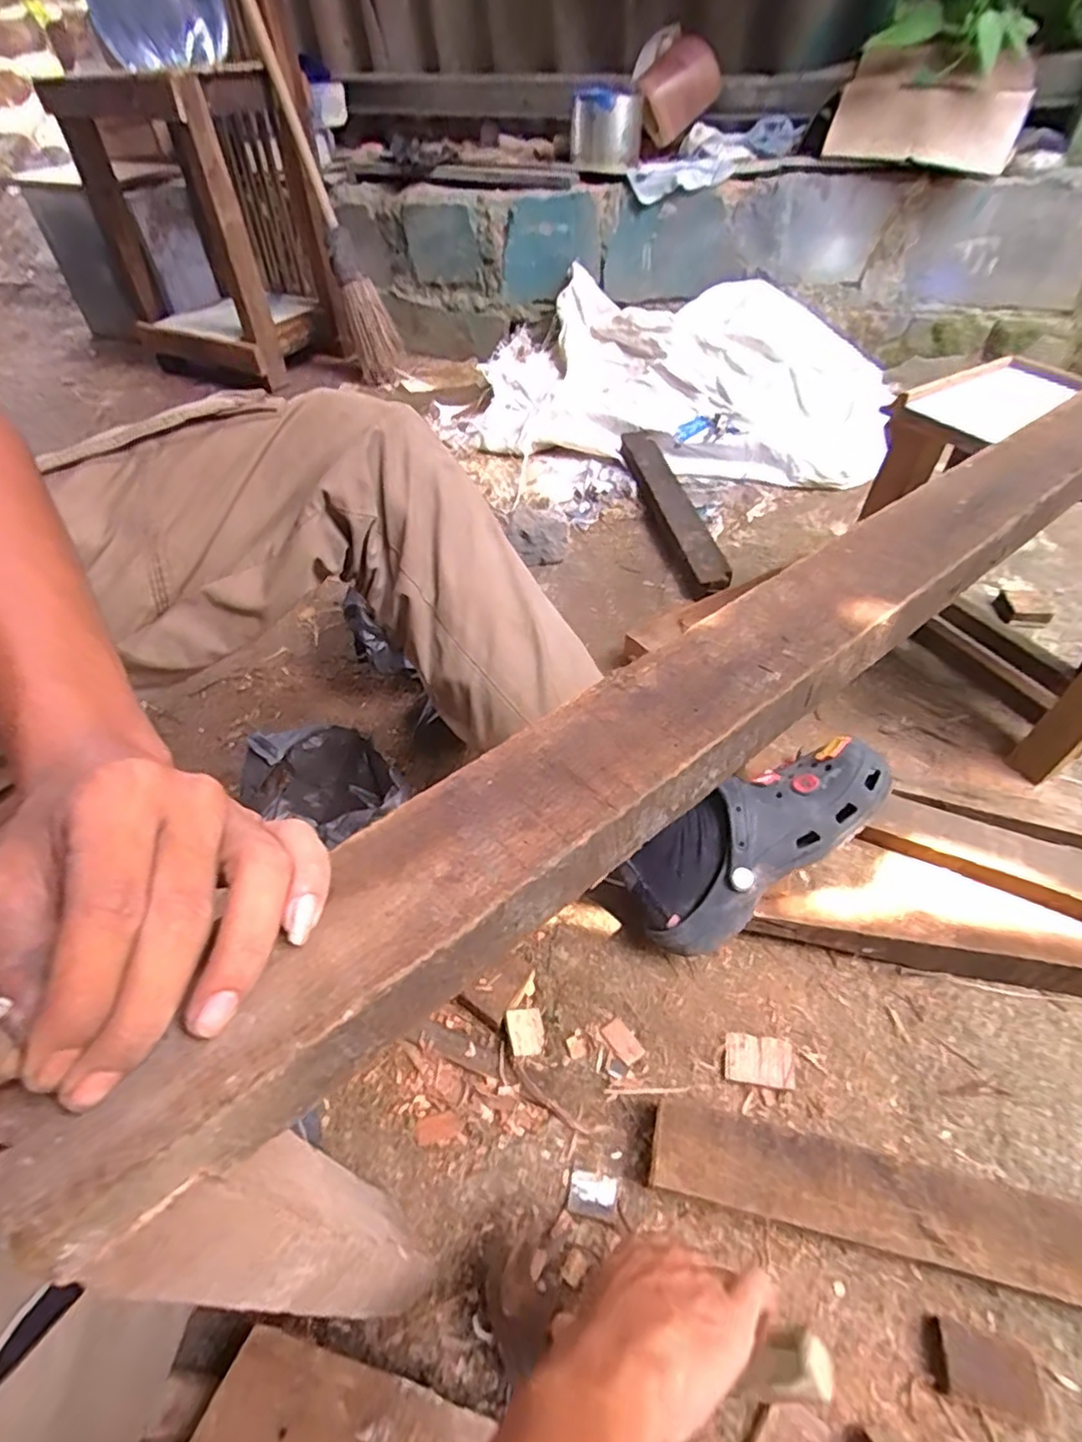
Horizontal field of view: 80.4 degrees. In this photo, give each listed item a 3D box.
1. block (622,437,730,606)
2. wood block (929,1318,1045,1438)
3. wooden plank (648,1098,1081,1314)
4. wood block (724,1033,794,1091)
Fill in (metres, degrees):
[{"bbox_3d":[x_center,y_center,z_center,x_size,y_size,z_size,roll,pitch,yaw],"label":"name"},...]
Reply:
[{"bbox_3d":[0.216,-0.369,1.085,0.068,0.046,0.486,-9,50,-6],"label":"block"},{"bbox_3d":[0.288,0.422,0.414,0.060,0.022,0.039,14,51,13],"label":"wood block"},{"bbox_3d":[0.279,0.356,0.461,0.382,0.044,0.062,10,50,10],"label":"wooden plank"},{"bbox_3d":[0.185,0.290,0.546,0.055,0.007,0.038,6,50,7],"label":"wood block"}]

